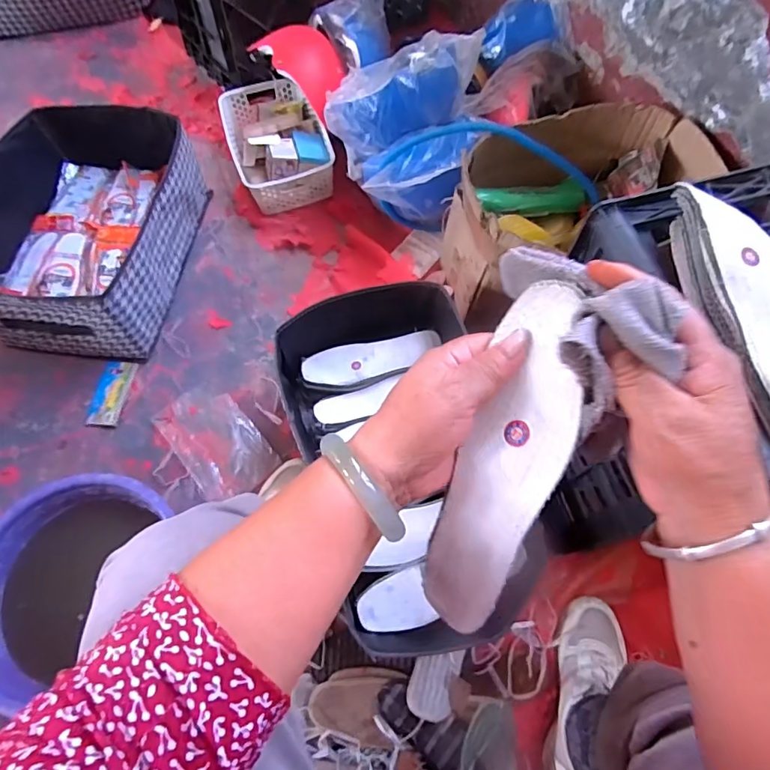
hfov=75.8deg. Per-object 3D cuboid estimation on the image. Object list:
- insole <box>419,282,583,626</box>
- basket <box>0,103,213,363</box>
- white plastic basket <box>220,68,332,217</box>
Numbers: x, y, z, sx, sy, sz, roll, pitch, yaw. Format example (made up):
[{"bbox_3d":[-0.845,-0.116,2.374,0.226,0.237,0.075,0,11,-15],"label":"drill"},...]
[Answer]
[{"bbox_3d":[0.070,0.050,0.295,0.062,0.010,0.218,28,108,42],"label":"insole"},{"bbox_3d":[-0.543,-0.288,0.920,0.320,0.192,0.443,6,67,2],"label":"basket"},{"bbox_3d":[-0.233,-0.530,1.067,0.193,0.104,0.311,-18,68,-8],"label":"white plastic basket"}]

